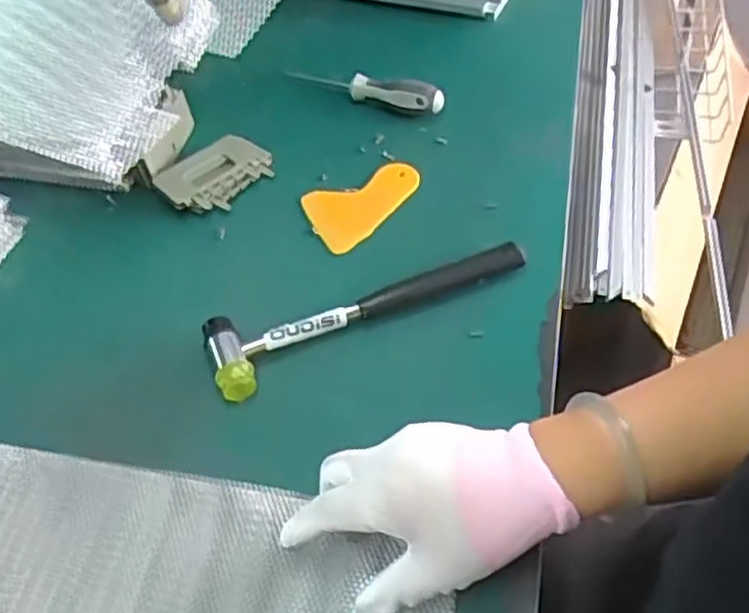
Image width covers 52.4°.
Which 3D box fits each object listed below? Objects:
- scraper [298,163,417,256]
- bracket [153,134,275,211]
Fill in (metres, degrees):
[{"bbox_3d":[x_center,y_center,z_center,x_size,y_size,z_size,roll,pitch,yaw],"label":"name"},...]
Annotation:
[{"bbox_3d":[-0.004,-0.086,0.632,0.102,0.012,0.071,-21,56,-11],"label":"scraper"},{"bbox_3d":[-0.133,-0.112,0.648,0.092,0.023,0.054,-36,60,-20],"label":"bracket"}]

